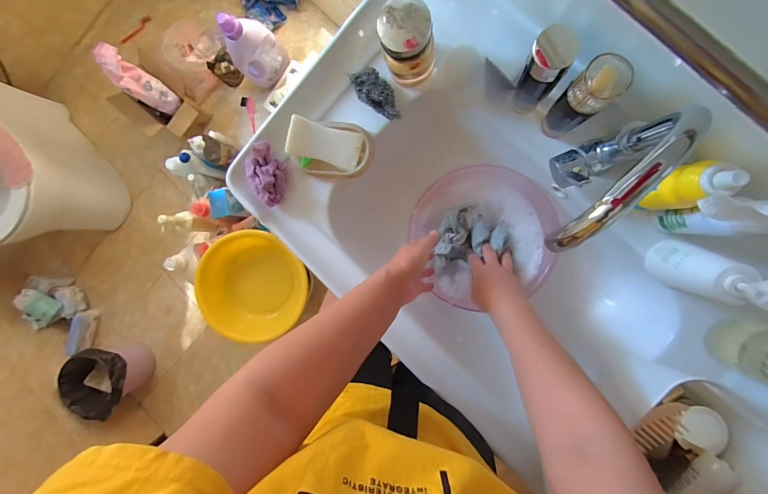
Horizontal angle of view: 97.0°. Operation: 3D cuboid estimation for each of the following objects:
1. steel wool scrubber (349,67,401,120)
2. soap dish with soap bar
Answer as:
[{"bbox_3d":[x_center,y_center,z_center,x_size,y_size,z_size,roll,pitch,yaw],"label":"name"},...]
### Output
[{"bbox_3d":[-0.012,-0.234,0.516,0.043,0.021,0.099,-40,86,9],"label":"steel wool scrubber"},{"bbox_3d":[-0.082,-0.150,0.514,0.116,0.054,0.083,14,95,8],"label":"soap dish with soap bar"}]

